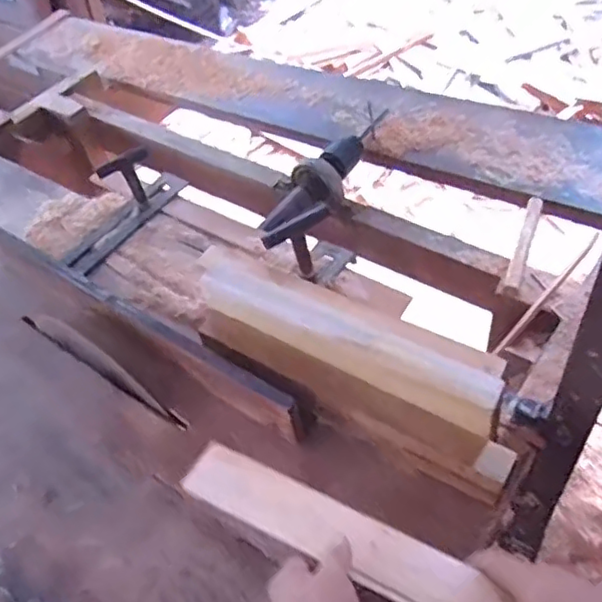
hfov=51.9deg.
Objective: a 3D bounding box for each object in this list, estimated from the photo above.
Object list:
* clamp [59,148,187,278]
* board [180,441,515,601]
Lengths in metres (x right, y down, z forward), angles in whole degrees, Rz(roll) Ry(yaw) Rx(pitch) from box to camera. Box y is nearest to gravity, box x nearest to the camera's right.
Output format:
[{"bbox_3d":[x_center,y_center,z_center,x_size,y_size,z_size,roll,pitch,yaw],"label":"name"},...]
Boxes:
[{"bbox_3d":[-0.295,-0.160,0.983,0.073,0.094,0.239,28,60,26],"label":"clamp"},{"bbox_3d":[0.033,0.219,0.587,0.322,0.014,0.065,20,54,23],"label":"board"}]

